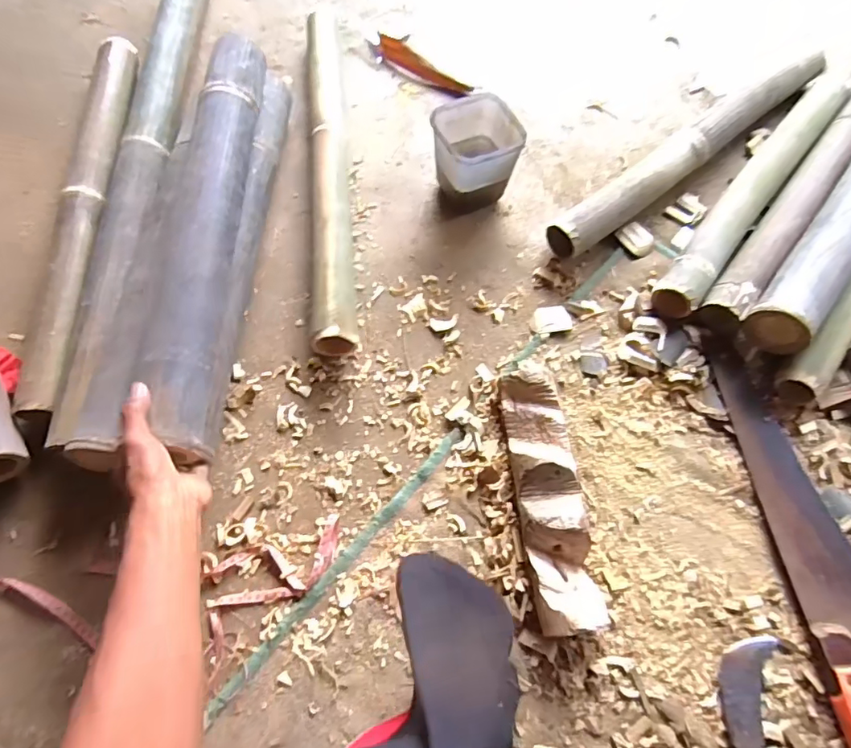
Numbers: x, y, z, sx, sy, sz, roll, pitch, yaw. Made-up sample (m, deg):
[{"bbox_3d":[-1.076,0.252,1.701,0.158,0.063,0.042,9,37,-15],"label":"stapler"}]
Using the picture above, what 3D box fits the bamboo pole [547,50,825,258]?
[{"bbox_3d":[0.443,-0.372,0.855,0.639,0.066,0.061,-37,72,-14],"label":"bamboo pole"}]

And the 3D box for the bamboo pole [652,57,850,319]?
[{"bbox_3d":[0.544,-0.323,0.835,0.067,0.059,0.657,38,72,15],"label":"bamboo pole"}]

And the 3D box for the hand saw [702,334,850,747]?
[{"bbox_3d":[0.478,0.178,0.625,0.119,0.048,0.502,-5,67,-2],"label":"hand saw"}]

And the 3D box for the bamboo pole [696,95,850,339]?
[{"bbox_3d":[0.606,-0.303,0.826,0.059,0.057,0.663,36,72,14],"label":"bamboo pole"}]

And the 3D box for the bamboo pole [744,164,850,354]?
[{"bbox_3d":[0.691,-0.315,0.790,0.083,0.061,0.766,37,72,14],"label":"bamboo pole"}]

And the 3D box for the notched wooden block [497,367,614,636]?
[{"bbox_3d":[0.147,0.136,0.635,0.077,0.055,0.315,-7,67,-3],"label":"notched wooden block"}]

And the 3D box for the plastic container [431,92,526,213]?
[{"bbox_3d":[0.077,-0.322,0.794,0.108,0.124,0.126,-22,69,-9],"label":"plastic container"}]

